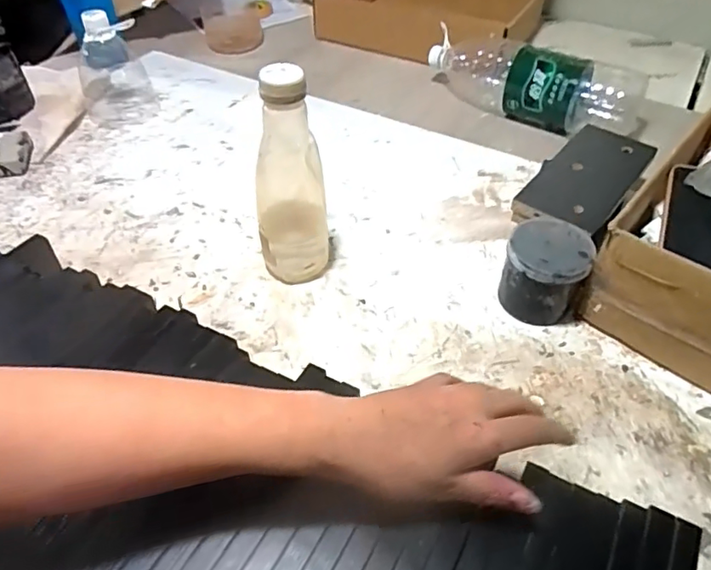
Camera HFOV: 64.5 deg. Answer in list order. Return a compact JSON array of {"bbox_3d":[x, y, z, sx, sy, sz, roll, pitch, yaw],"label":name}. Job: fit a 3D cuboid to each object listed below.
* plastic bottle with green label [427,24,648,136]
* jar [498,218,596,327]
[{"bbox_3d":[0.257,-0.311,0.852,0.335,0.105,0.121,25,51,21],"label":"plastic bottle with green label"},{"bbox_3d":[0.194,-0.013,0.585,0.077,0.079,0.084,1,46,-1],"label":"jar"}]

